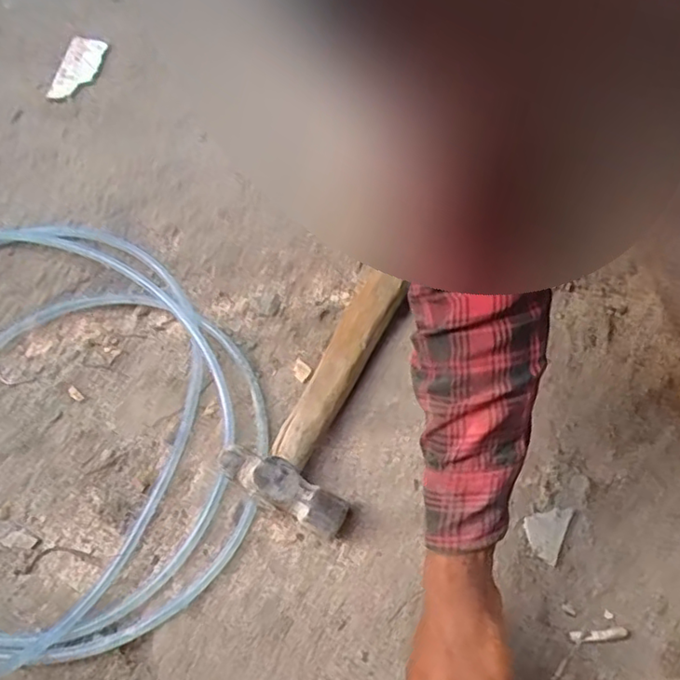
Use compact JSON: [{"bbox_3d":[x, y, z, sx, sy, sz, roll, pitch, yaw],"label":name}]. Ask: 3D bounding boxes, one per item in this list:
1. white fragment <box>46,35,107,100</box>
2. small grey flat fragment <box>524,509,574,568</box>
[{"bbox_3d":[-0.293,-0.304,0.703,0.036,0.012,0.092,9,63,3],"label":"white fragment"},{"bbox_3d":[0.168,0.155,0.518,0.033,0.004,0.046,24,66,15],"label":"small grey flat fragment"}]

